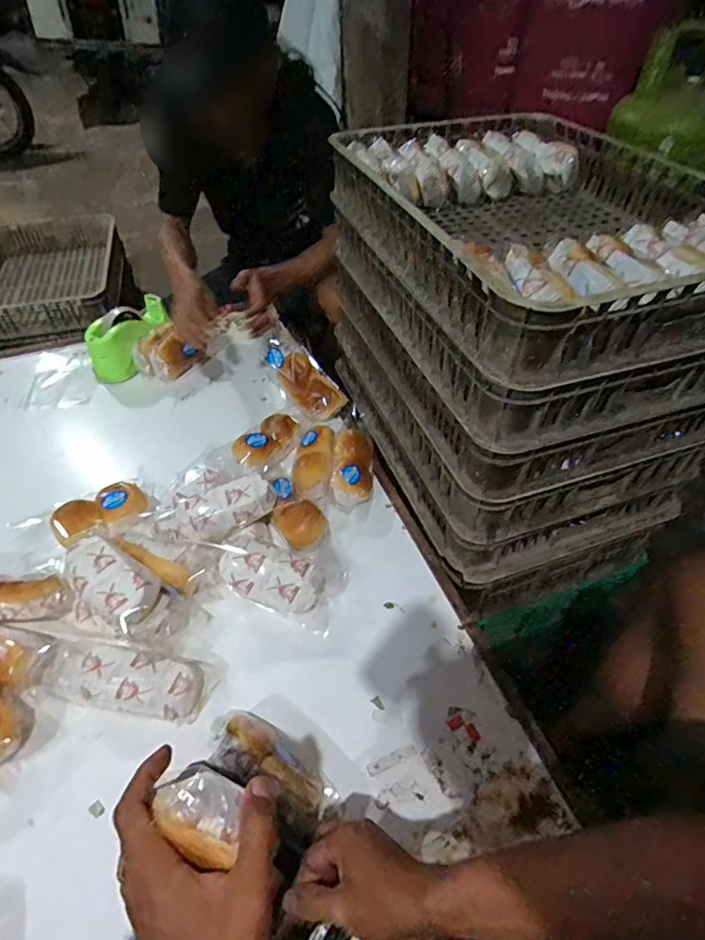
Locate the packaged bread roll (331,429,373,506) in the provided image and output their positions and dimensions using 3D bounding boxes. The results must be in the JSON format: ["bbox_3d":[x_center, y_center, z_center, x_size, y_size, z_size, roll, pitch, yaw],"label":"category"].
[{"bbox_3d":[0.001,-0.009,0.847,0.066,0.046,0.138,2,62,1],"label":"packaged bread roll"}]

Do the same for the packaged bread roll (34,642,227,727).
[{"bbox_3d":[-0.284,0.259,0.641,0.207,0.049,0.085,9,47,8],"label":"packaged bread roll"}]

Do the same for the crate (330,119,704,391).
[{"bbox_3d":[0.252,-0.361,0.713,0.430,0.094,0.605,-14,48,-14],"label":"crate"}]

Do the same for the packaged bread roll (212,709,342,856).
[{"bbox_3d":[-0.088,0.330,0.565,0.158,0.066,0.072,29,53,24],"label":"packaged bread roll"}]

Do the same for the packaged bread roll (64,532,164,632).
[{"bbox_3d":[-0.322,0.148,0.671,0.135,0.057,0.092,31,54,26],"label":"packaged bread roll"}]

